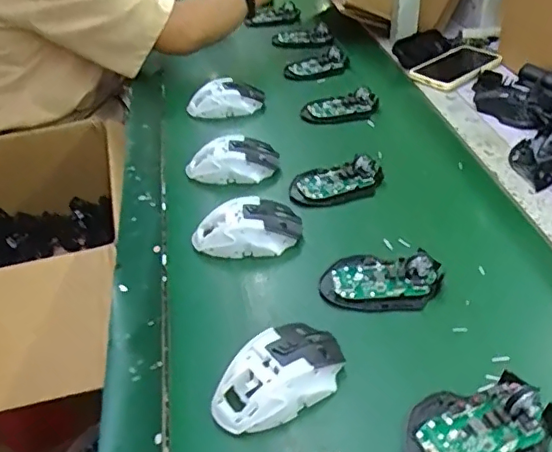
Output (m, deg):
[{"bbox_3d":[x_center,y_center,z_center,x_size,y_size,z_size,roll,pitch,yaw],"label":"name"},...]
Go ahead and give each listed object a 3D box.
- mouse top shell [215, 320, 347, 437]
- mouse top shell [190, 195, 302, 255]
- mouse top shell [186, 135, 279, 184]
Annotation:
[{"bbox_3d":[0.003,0.123,0.463,0.113,0.036,0.064,-29,44,-28],"label":"mouse top shell"},{"bbox_3d":[-0.032,0.001,0.619,0.119,0.040,0.064,-8,38,-4],"label":"mouse top shell"},{"bbox_3d":[-0.057,-0.088,0.733,0.119,0.041,0.066,-2,38,2],"label":"mouse top shell"}]

